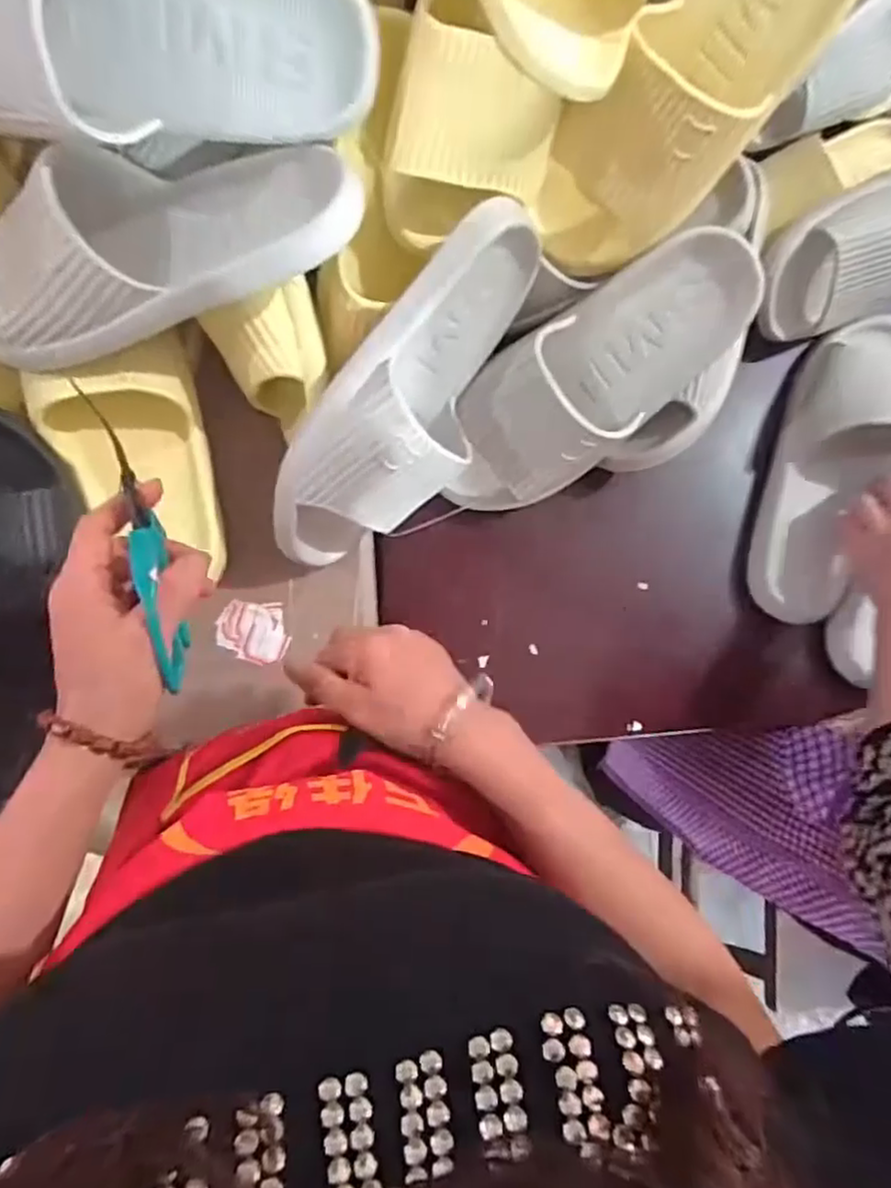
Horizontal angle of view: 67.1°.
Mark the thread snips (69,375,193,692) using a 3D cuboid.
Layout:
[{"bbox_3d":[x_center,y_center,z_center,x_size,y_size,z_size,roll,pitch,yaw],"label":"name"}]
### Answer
[{"bbox_3d":[-0.150,-0.024,0.336,0.011,0.044,0.149,-14,100,-8],"label":"thread snips"}]

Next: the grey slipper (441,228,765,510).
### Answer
[{"bbox_3d":[0.110,-0.159,0.498,0.268,0.069,0.105,-38,94,7],"label":"grey slipper"}]

